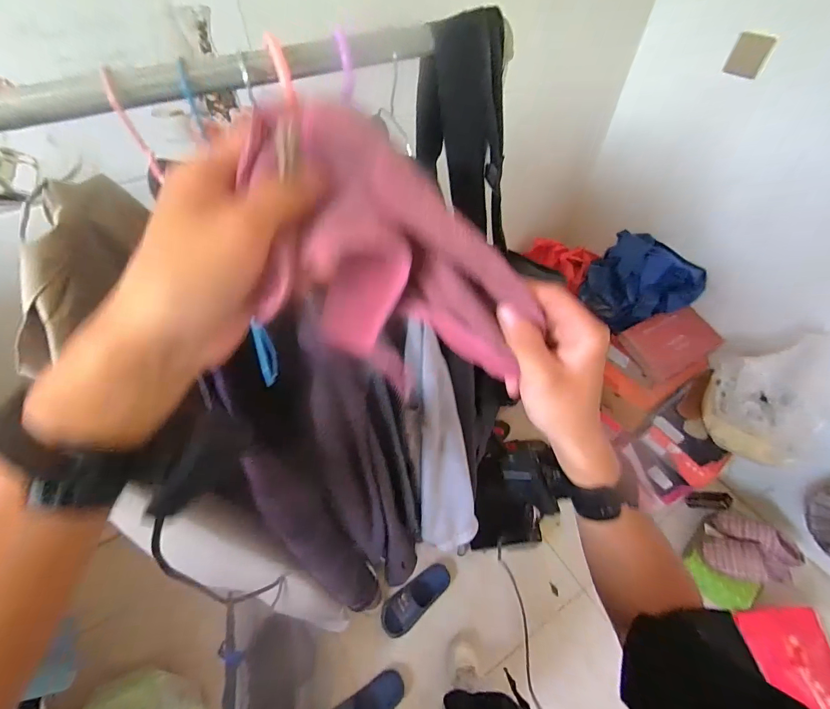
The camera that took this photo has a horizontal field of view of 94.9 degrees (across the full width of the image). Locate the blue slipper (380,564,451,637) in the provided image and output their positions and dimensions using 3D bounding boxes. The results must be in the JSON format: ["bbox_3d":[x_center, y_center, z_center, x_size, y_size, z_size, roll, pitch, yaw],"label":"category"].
[{"bbox_3d":[0.005,0.807,1.270,0.267,0.065,0.102,-33,59,-24],"label":"blue slipper"}]

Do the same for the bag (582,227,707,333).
[{"bbox_3d":[0.766,-0.252,1.295,0.340,0.179,0.295,36,60,24],"label":"bag"}]

